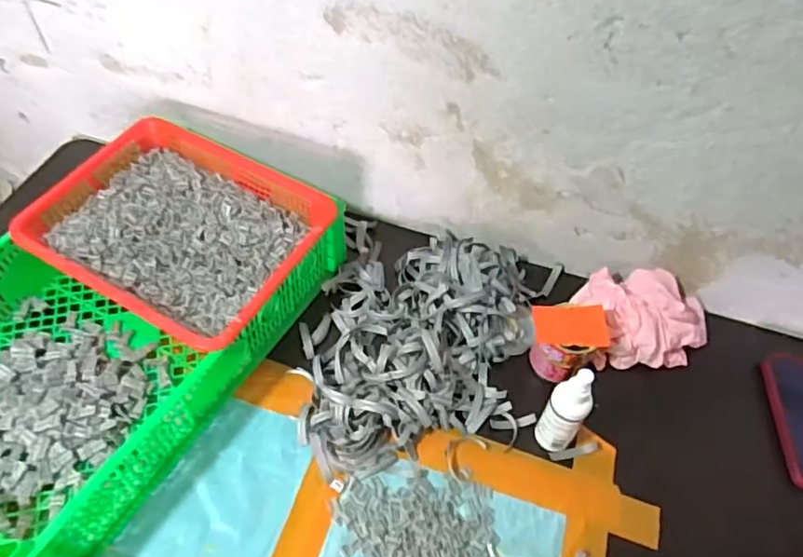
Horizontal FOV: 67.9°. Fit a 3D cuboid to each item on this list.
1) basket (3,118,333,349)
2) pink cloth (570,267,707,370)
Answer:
[{"bbox_3d":[-0.257,-0.050,0.707,0.310,0.086,0.238,26,55,15],"label":"basket"},{"bbox_3d":[0.299,0.045,0.717,0.154,0.058,0.118,-3,53,-6],"label":"pink cloth"}]

